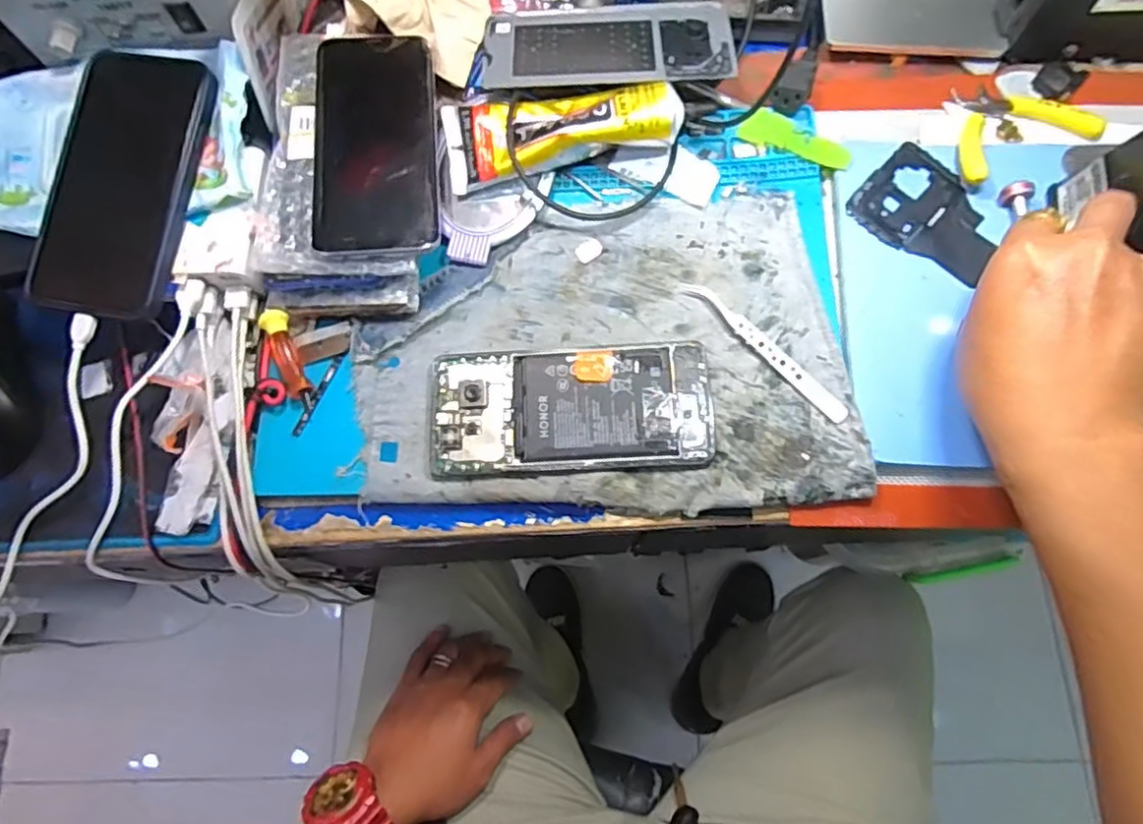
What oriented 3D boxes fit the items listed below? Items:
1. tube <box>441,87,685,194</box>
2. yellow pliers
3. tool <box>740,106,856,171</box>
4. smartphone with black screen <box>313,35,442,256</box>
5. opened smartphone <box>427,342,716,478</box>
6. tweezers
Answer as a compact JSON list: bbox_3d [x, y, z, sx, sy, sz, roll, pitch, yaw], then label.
[{"bbox_3d":[-0.007,-0.175,0.397,0.143,0.032,0.052,-6,74,0],"label":"tube"},{"bbox_3d":[0.274,-0.185,0.398,0.098,0.013,0.068,-22,74,-4],"label":"yellow pliers"},{"bbox_3d":[0.143,-0.172,0.403,0.070,0.005,0.020,31,77,10],"label":"tool"},{"bbox_3d":[-0.120,-0.167,0.390,0.071,0.011,0.160,-5,69,-4],"label":"smartphone with black screen"},{"bbox_3d":[-0.001,-0.003,0.371,0.162,0.009,0.075,-3,74,1],"label":"opened smartphone"},{"bbox_3d":[0.113,-0.038,0.375,0.010,0.007,0.120,-42,76,-9],"label":"tweezers"}]

